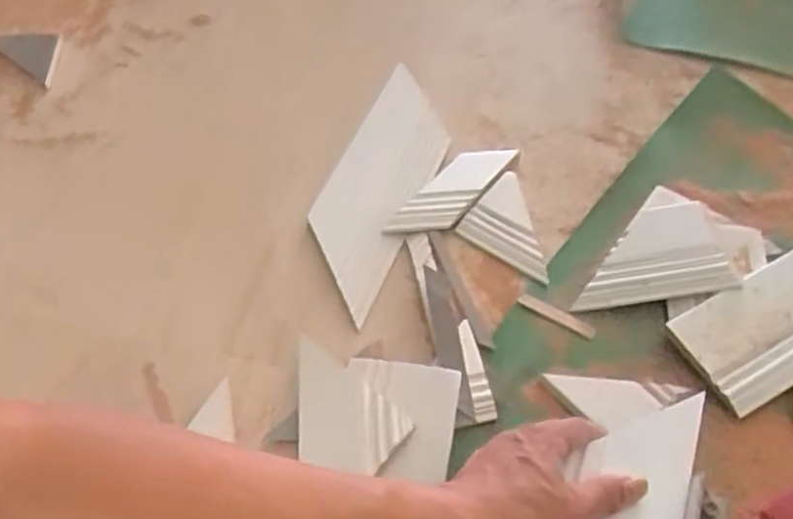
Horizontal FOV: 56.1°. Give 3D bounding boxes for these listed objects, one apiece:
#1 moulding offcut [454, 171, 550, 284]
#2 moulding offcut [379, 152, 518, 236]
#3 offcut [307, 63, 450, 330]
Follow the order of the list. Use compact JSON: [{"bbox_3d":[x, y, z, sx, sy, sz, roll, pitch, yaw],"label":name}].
[{"bbox_3d":[0.123,-0.035,0.739,0.096,0.016,0.087,30,58,19],"label":"moulding offcut"},{"bbox_3d":[0.059,-0.071,0.767,0.052,0.012,0.164,32,59,20],"label":"moulding offcut"},{"bbox_3d":[-0.017,-0.085,0.774,0.101,0.015,0.317,17,55,11],"label":"offcut"}]

